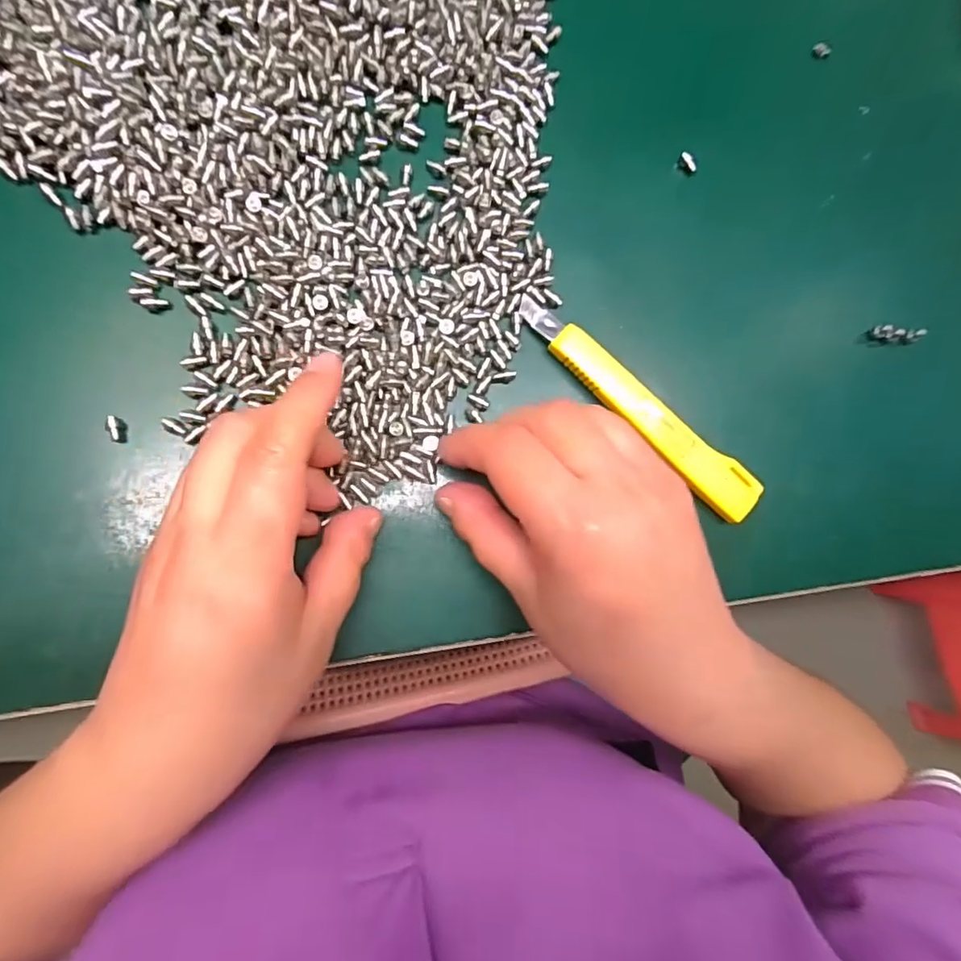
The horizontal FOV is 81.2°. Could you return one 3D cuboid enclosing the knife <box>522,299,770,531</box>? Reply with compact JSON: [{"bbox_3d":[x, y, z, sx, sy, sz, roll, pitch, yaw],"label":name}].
[{"bbox_3d":[0.069,-0.032,0.247,0.132,0.009,0.020,41,82,-3],"label":"knife"}]

